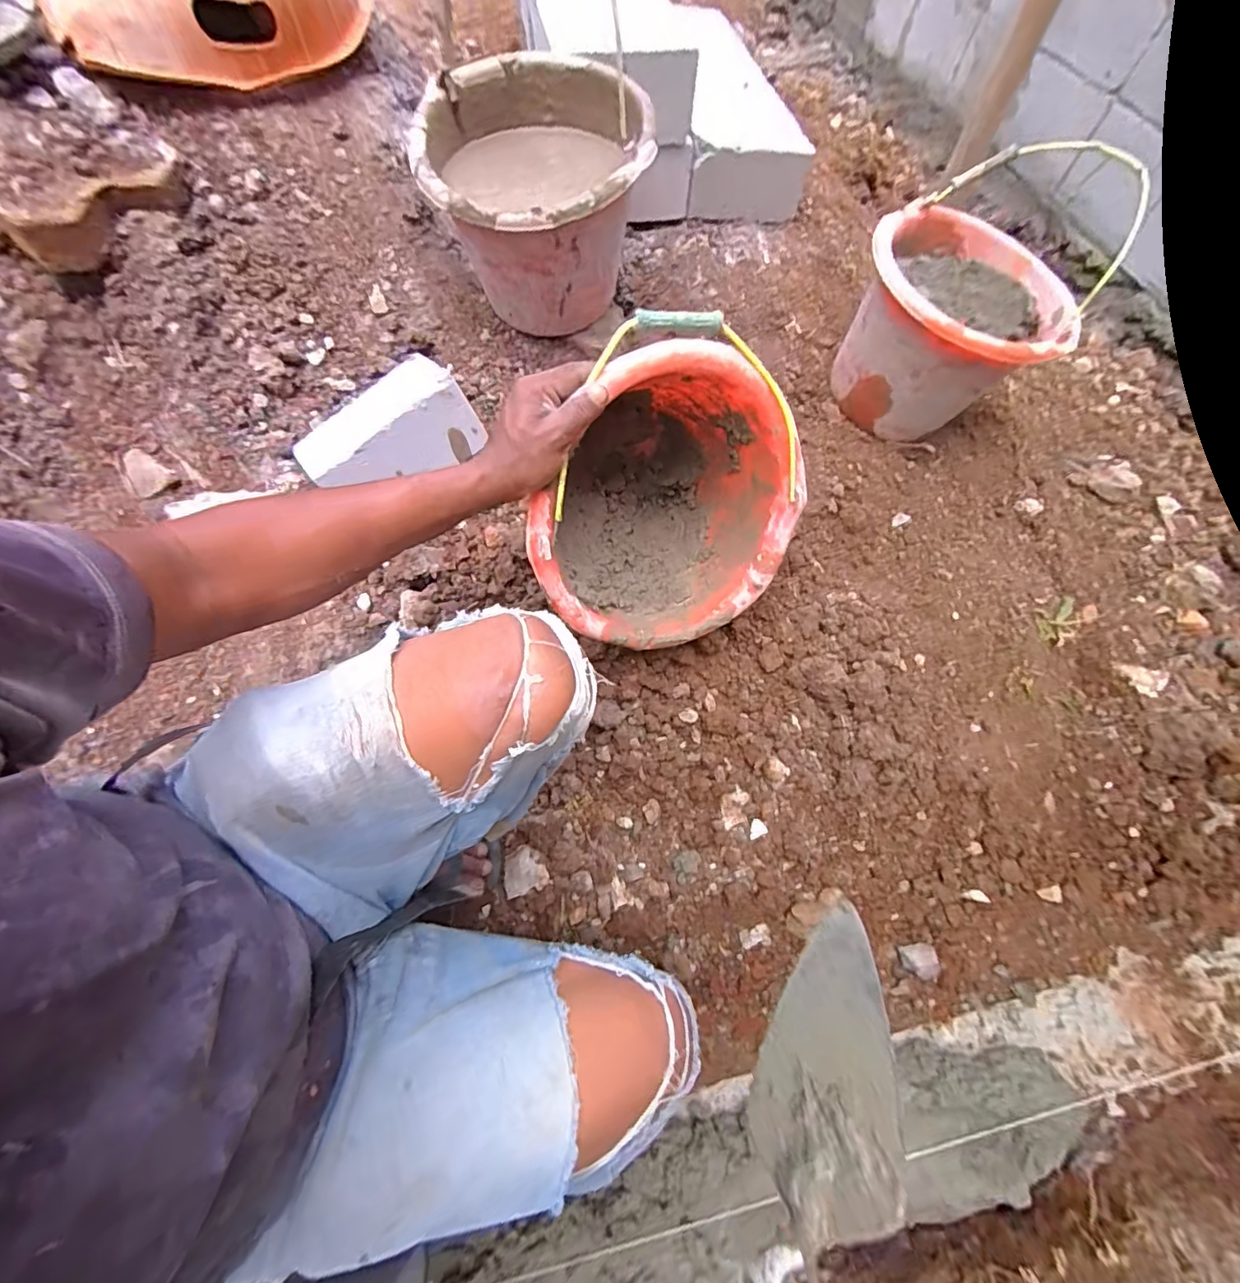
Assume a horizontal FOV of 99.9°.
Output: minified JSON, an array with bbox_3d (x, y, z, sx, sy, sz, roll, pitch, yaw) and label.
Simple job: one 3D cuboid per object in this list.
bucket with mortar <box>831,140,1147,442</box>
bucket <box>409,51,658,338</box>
[{"bbox_3d":[0.451,-0.425,0.710,0.247,0.218,0.234,1,63,-3],"label":"bucket with mortar"},{"bbox_3d":[-0.102,-0.550,0.674,0.253,0.204,0.288,2,63,-3],"label":"bucket"}]

